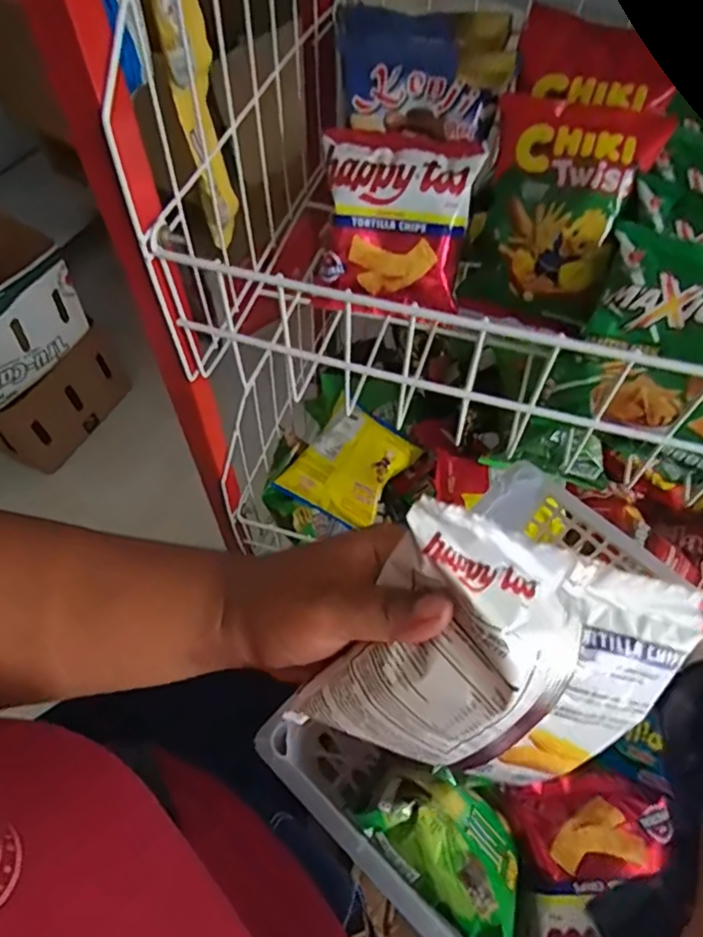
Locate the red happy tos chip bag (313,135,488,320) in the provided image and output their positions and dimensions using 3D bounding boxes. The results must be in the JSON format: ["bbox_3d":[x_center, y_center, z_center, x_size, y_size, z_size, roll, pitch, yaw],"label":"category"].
[{"bbox_3d":[0.034,-0.189,0.466,0.112,0.129,0.030,7,22,1],"label":"red happy tos chip bag"}]

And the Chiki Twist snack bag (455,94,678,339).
[{"bbox_3d":[0.150,-0.193,0.458,0.113,0.161,0.037,28,26,27],"label":"Chiki Twist snack bag"}]

